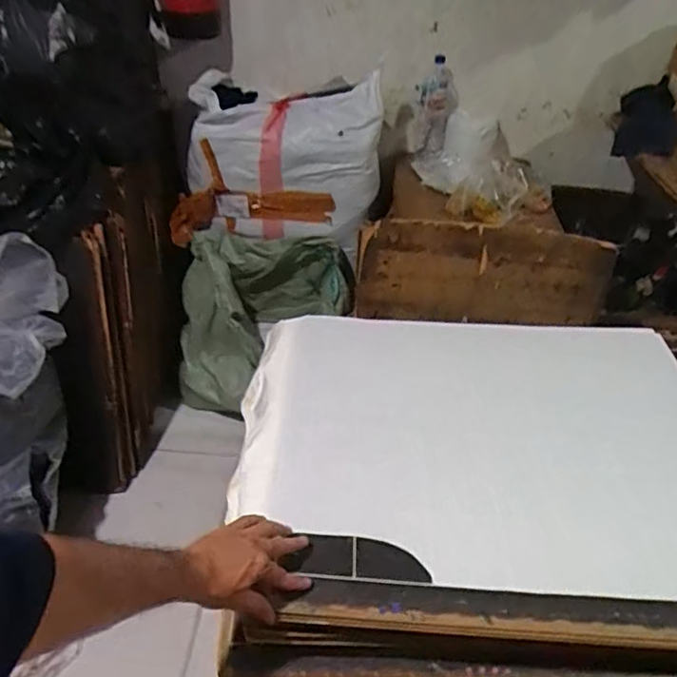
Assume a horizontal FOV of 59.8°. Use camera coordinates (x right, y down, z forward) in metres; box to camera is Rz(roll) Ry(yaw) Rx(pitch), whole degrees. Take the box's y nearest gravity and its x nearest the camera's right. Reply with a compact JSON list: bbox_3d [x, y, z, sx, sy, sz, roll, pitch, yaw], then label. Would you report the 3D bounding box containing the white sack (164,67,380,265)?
[{"bbox_3d":[-0.202,-0.542,1.831,0.640,0.435,0.212,2,39,-1],"label":"white sack"}]

